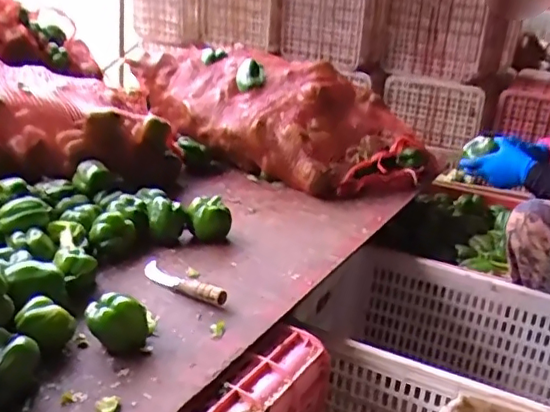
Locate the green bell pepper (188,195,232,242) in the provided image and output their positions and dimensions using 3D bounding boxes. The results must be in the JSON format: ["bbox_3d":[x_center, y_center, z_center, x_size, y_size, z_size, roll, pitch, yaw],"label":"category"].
[{"bbox_3d":[-0.122,0.028,1.064,0.081,0.076,0.063,4,24,-5],"label":"green bell pepper"}]

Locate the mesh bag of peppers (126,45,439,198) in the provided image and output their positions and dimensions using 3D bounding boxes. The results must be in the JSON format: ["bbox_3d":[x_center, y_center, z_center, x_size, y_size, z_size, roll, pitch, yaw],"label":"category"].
[{"bbox_3d":[0.000,-0.254,1.496,0.383,0.217,0.721,-15,32,-41],"label":"mesh bag of peppers"}]

